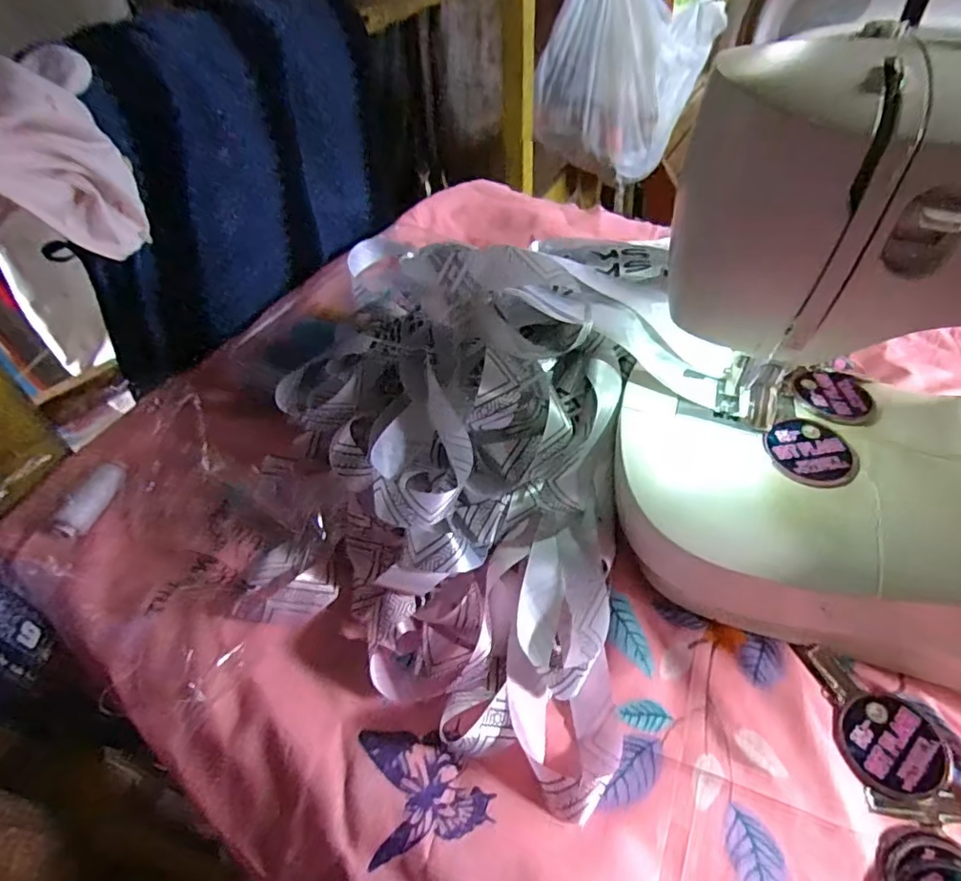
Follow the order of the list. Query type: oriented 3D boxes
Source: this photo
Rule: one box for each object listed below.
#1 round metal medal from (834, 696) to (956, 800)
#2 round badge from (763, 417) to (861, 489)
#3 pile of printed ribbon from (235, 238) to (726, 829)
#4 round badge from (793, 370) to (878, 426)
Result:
[{"bbox_3d":[0.216,0.159,0.297,0.049,0.004,0.049,-2,49,2],"label":"round metal medal"},{"bbox_3d":[0.194,0.005,0.333,0.048,0.004,0.050,-2,49,2],"label":"round badge"},{"bbox_3d":[-0.008,-0.010,0.362,0.270,0.124,0.338,17,52,17],"label":"pile of printed ribbon"},{"bbox_3d":[0.228,-0.030,0.366,0.048,0.008,0.050,-2,49,2],"label":"round badge"}]

